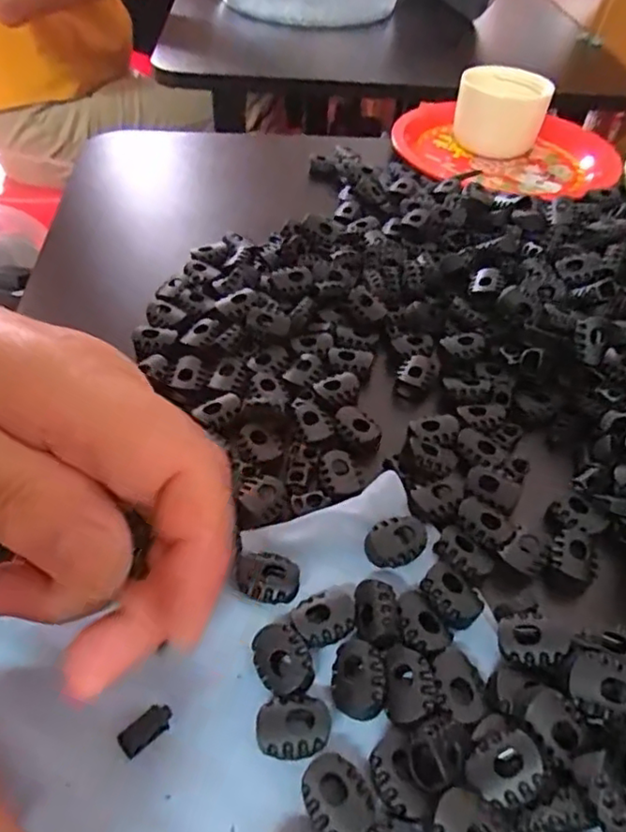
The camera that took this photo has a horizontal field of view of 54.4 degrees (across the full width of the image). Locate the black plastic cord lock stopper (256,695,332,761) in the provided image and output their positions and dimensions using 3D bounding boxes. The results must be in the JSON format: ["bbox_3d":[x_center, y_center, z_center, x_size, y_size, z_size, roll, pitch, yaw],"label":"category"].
[{"bbox_3d":[-0.006,0.090,0.178,0.021,0.005,0.016,-5,48,-8],"label":"black plastic cord lock stopper"}]

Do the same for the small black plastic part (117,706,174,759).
[{"bbox_3d":[-0.049,0.092,0.179,0.016,0.007,0.007,-29,55,-27],"label":"small black plastic part"}]

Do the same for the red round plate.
[{"bbox_3d":[0.145,-0.212,0.477,0.167,0.026,0.144,-11,49,-14],"label":"red round plate"}]

